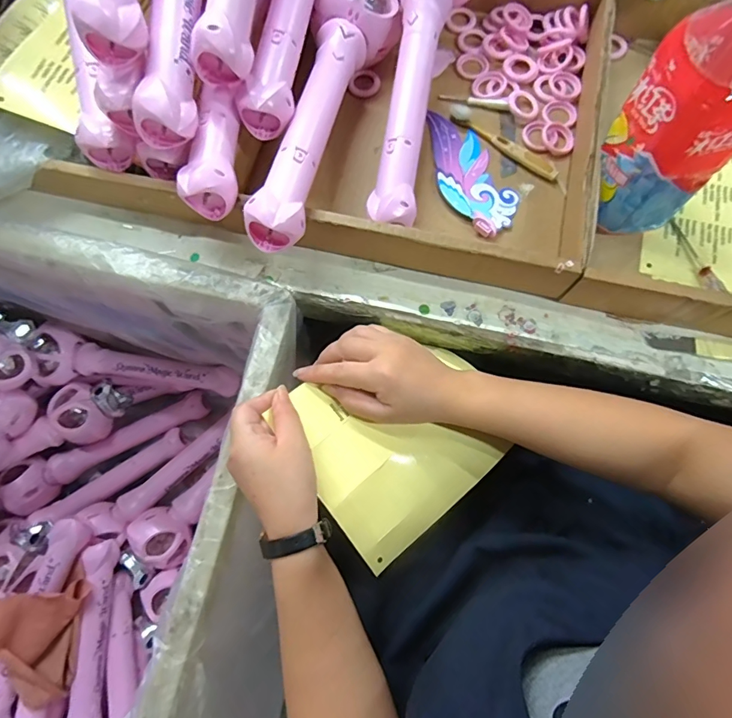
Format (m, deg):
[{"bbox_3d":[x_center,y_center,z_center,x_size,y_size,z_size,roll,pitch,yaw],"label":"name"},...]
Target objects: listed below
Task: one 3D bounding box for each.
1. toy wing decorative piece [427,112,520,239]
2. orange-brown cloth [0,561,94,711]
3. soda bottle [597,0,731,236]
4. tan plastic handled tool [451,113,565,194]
[{"bbox_3d":[0.106,-0.200,0.472,0.069,0.008,0.157,-26,74,-11],"label":"toy wing decorative piece"},{"bbox_3d":[-0.420,0.369,0.586,0.112,0.032,0.146,-17,93,-39],"label":"orange-brown cloth"},{"bbox_3d":[0.263,-0.201,0.359,0.091,0.218,0.100,40,79,10],"label":"soda bottle"},{"bbox_3d":[0.155,-0.226,0.475,0.143,0.012,0.018,39,78,10],"label":"tan plastic handled tool"}]

